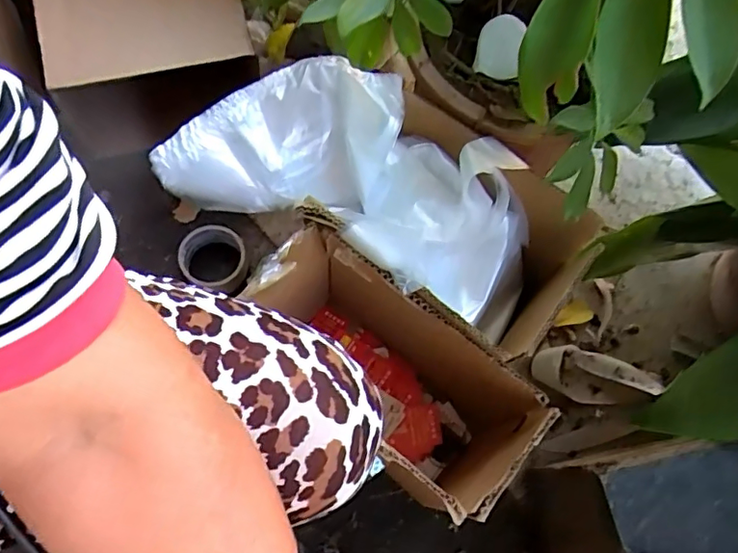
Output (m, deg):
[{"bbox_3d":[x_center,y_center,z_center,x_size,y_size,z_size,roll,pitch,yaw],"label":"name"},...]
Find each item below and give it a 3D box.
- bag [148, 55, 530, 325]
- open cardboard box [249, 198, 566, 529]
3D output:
[{"bbox_3d":[-0.014,-0.122,0.606,0.386,0.071,0.223,27,71,7],"label":"bag"},{"bbox_3d":[0.010,0.115,0.621,0.300,0.246,0.146,40,73,11],"label":"open cardboard box"}]

